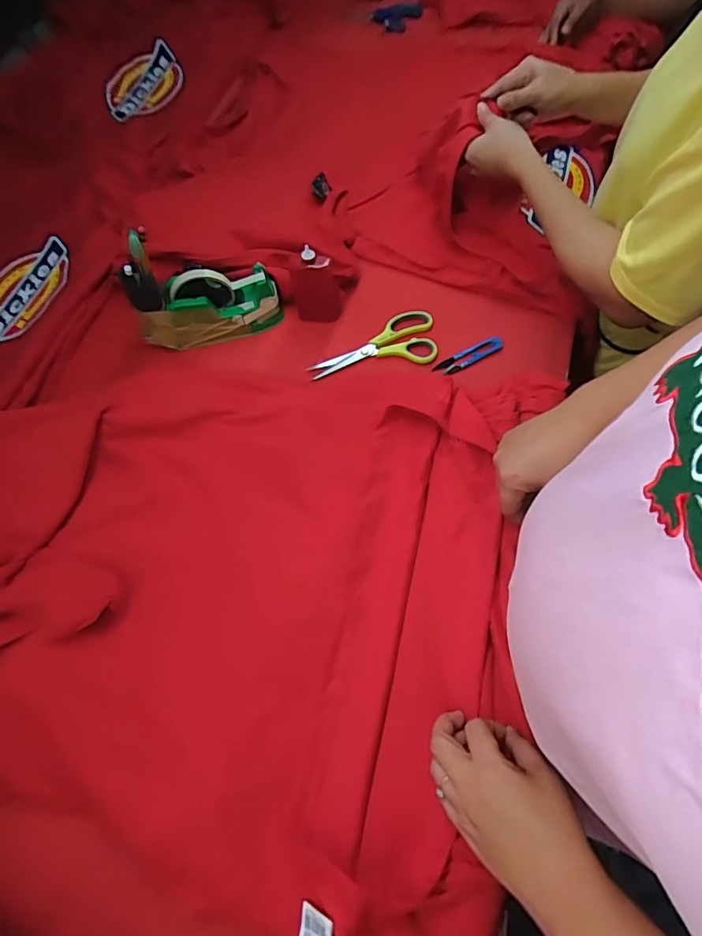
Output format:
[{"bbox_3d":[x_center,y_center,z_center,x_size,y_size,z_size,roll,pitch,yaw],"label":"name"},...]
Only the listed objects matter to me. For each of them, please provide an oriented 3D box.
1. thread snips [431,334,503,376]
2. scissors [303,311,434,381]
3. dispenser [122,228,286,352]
[{"bbox_3d":[0.160,-0.154,0.638,0.102,0.011,0.024,-28,68,-10],"label":"thread snips"},{"bbox_3d":[0.030,-0.169,0.648,0.181,0.009,0.082,-15,67,-4],"label":"scissors"},{"bbox_3d":[-0.197,-0.237,0.609,0.193,0.141,0.056,-15,67,-6],"label":"dispenser"}]

